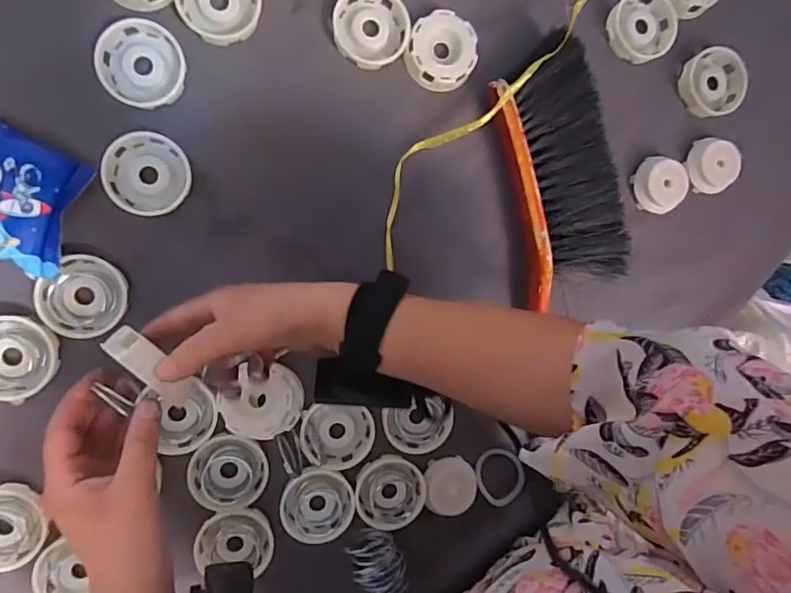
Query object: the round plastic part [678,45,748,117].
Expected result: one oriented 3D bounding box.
[{"bbox_3d":[0.294,-0.198,0.496,0.057,0.018,0.059,-1,94,-15],"label":"round plastic part"}]

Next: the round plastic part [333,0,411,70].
[{"bbox_3d":[-0.021,-0.224,0.444,0.060,0.017,0.062,-10,96,-14],"label":"round plastic part"}]

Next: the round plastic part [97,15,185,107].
[{"bbox_3d":[-0.196,-0.180,0.415,0.060,0.015,0.063,0,91,-8],"label":"round plastic part"}]

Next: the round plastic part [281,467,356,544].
[{"bbox_3d":[-0.067,0.177,0.459,0.060,0.017,0.060,0,91,-8],"label":"round plastic part"}]

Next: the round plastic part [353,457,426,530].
[{"bbox_3d":[-0.004,0.172,0.468,0.059,0.019,0.057,0,91,-8],"label":"round plastic part"}]

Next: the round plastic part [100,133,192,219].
[{"bbox_3d":[-0.193,-0.097,0.420,0.059,0.018,0.063,0,91,-8],"label":"round plastic part"}]

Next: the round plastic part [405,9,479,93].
[{"bbox_3d":[0.039,-0.206,0.452,0.056,0.018,0.059,-1,94,-15],"label":"round plastic part"}]

